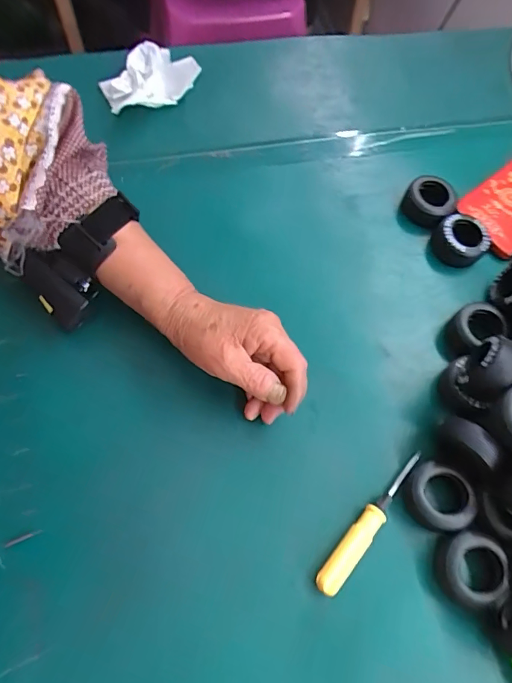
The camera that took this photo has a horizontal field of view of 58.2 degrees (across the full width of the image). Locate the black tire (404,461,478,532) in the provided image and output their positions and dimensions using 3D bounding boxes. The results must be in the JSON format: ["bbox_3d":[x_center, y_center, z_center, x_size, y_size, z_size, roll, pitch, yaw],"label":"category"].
[{"bbox_3d":[0.136,0.116,0.342,0.048,0.021,0.044,2,67,-5],"label":"black tire"}]

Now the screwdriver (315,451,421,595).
[{"bbox_3d":[0.085,0.128,0.337,0.017,0.014,0.125,40,69,11],"label":"screwdriver"}]

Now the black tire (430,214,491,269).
[{"bbox_3d":[0.193,-0.096,0.433,0.052,0.022,0.046,-36,75,-18],"label":"black tire"}]

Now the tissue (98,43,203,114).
[{"bbox_3d":[-0.112,-0.267,0.470,0.089,0.032,0.068,-31,73,-17],"label":"tissue"}]

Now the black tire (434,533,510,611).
[{"bbox_3d":[0.152,0.162,0.325,0.052,0.020,0.046,15,66,1],"label":"black tire"}]

